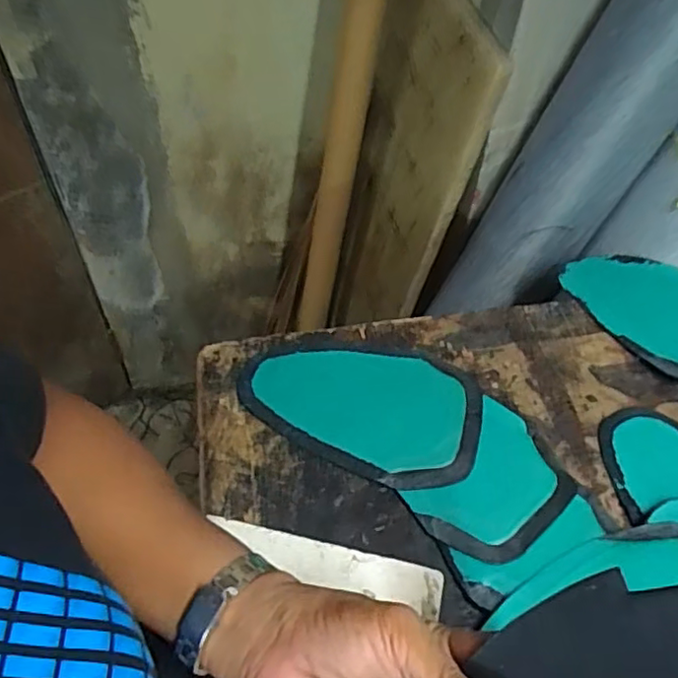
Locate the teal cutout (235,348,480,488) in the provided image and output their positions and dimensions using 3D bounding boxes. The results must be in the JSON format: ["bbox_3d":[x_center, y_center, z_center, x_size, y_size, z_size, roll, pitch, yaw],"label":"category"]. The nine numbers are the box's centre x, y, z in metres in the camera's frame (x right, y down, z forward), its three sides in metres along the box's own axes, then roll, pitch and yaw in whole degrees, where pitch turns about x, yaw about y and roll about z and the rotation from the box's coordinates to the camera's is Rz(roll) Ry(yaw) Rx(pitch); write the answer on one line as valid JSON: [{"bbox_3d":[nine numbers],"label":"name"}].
[{"bbox_3d":[0.014,0.046,0.444,0.169,0.006,0.106,13,53,11],"label":"teal cutout"}]

